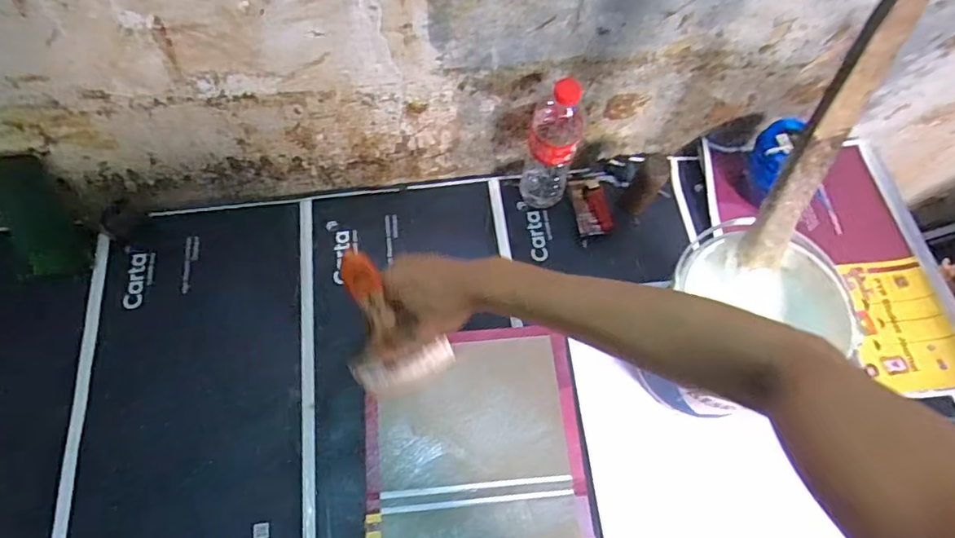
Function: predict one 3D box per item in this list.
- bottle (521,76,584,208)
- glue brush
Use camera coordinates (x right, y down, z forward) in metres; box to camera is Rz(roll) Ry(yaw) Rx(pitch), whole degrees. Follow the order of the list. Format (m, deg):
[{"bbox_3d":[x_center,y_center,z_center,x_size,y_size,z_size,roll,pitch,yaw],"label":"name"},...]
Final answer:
[{"bbox_3d":[0.098,-0.159,0.698,0.063,0.229,0.056,15,67,4],"label":"bottle"},{"bbox_3d":[-0.078,0.054,0.493,0.097,0.195,0.024,-15,48,-9],"label":"glue brush"}]

